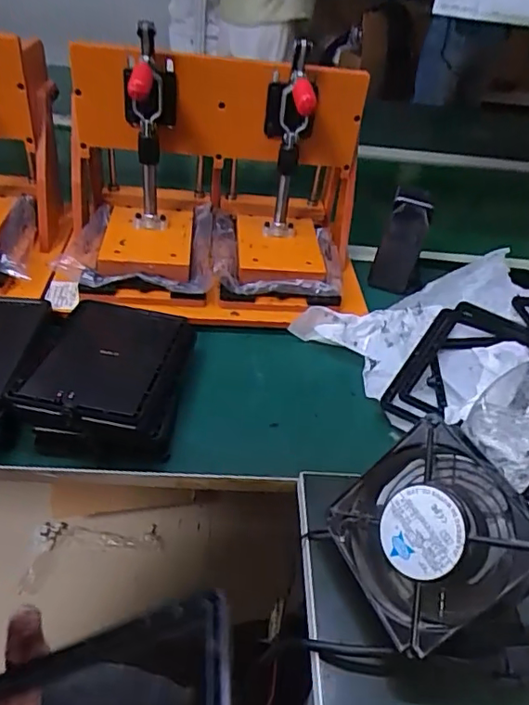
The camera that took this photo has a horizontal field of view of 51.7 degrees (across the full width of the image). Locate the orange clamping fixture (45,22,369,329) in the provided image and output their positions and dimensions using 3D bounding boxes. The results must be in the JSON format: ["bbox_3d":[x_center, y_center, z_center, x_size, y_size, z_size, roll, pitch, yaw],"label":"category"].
[{"bbox_3d":[-0.062,-0.204,0.645,0.356,0.243,0.255,9,40,1],"label":"orange clamping fixture"}]

